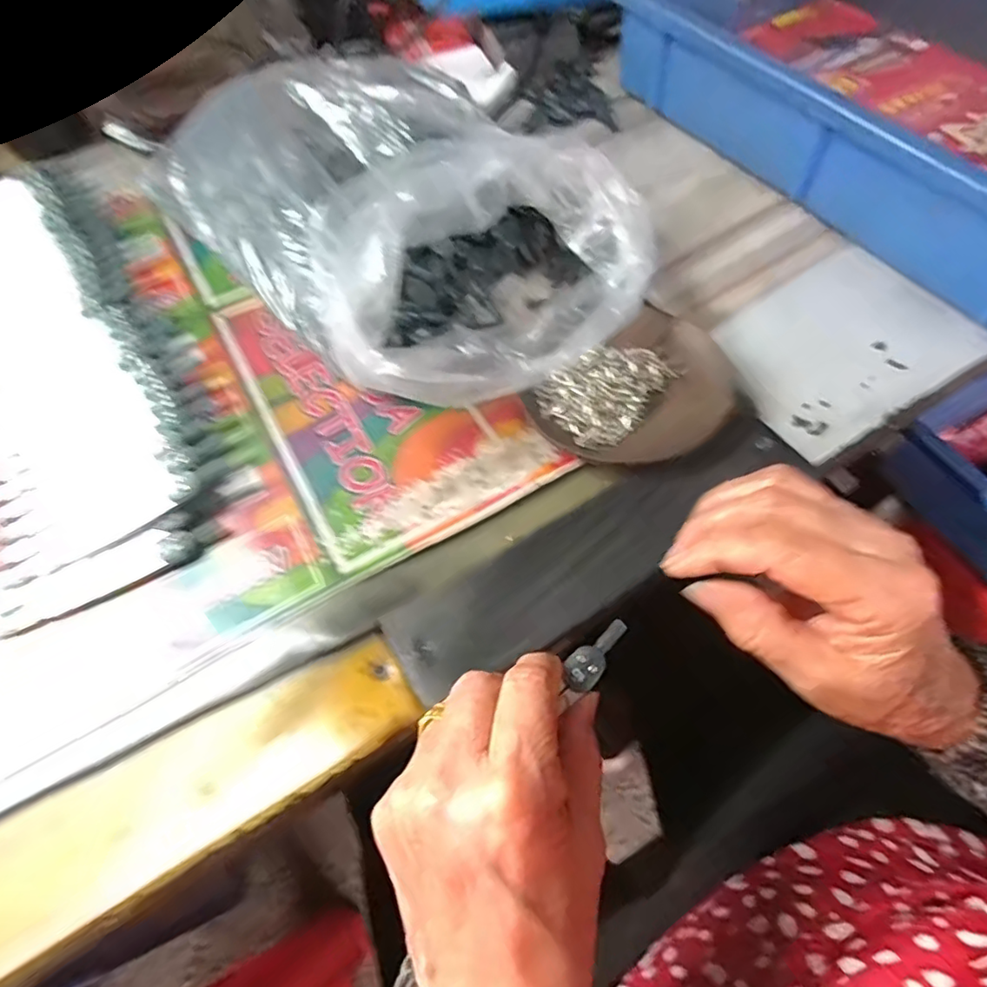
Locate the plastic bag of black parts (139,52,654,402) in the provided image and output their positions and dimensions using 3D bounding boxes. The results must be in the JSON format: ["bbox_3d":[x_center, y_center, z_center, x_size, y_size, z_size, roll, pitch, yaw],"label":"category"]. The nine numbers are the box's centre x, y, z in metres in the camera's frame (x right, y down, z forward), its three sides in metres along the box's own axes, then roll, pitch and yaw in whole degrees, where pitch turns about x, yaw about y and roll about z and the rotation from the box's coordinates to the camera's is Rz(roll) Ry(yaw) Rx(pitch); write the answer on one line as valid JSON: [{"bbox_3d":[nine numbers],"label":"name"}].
[{"bbox_3d":[-0.053,-0.185,0.366,0.212,0.086,0.314,-38,67,-17],"label":"plastic bag of black parts"}]

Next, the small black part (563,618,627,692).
[{"bbox_3d":[0.042,0.065,0.238,0.014,0.005,0.034,39,64,20],"label":"small black part"}]

